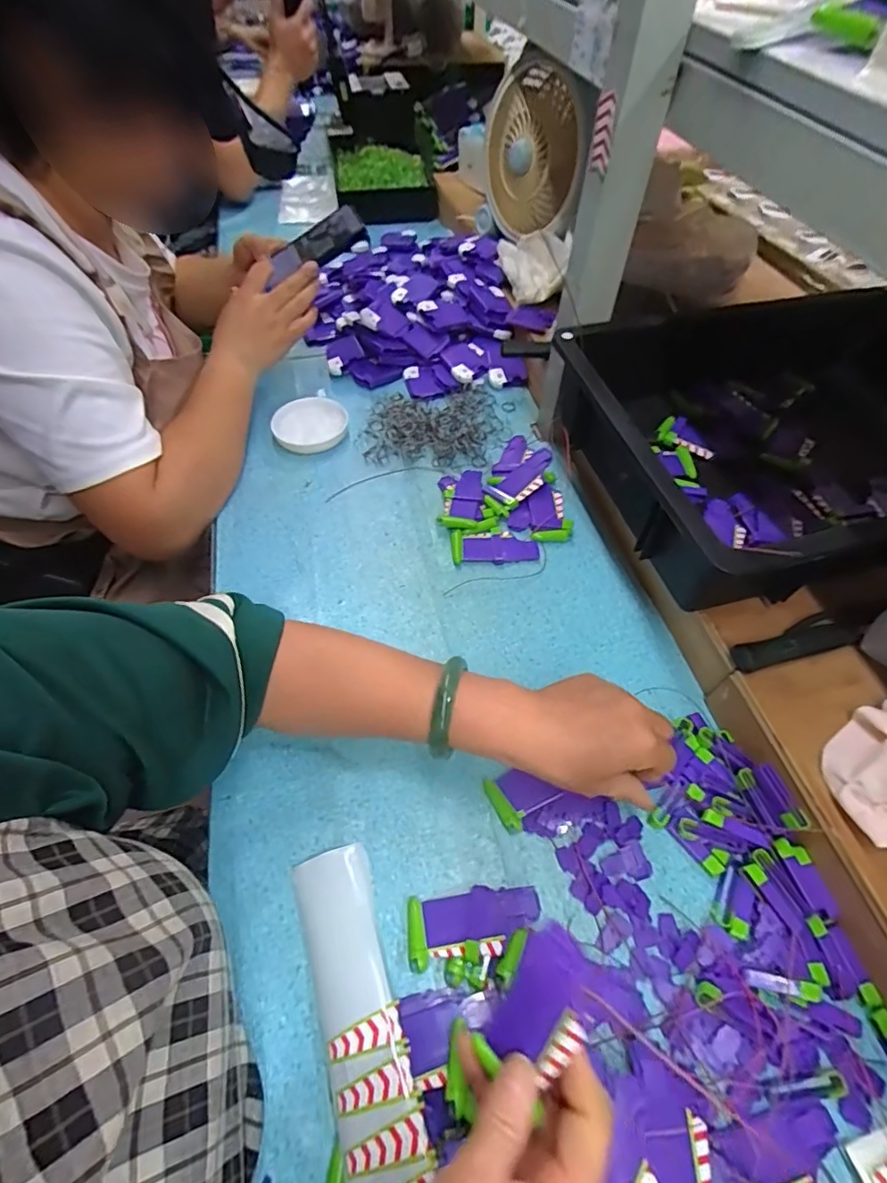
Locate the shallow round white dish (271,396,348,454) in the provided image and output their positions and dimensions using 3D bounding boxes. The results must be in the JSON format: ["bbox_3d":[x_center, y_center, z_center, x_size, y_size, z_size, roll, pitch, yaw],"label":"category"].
[{"bbox_3d":[-0.163,-0.208,0.654,0.087,0.017,0.091,0,55,-1],"label":"shallow round white dish"}]

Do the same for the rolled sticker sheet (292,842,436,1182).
[{"bbox_3d":[-0.054,0.261,0.328,0.051,0.034,0.190,-15,57,-11],"label":"rolled sticker sheet"}]

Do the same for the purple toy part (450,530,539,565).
[{"bbox_3d":[0.053,-0.046,0.554,0.088,0.007,0.037,-1,55,-2],"label":"purple toy part"}]

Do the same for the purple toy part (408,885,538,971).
[{"bbox_3d":[0.020,0.224,0.358,0.090,0.010,0.040,-16,56,3],"label":"purple toy part"}]

